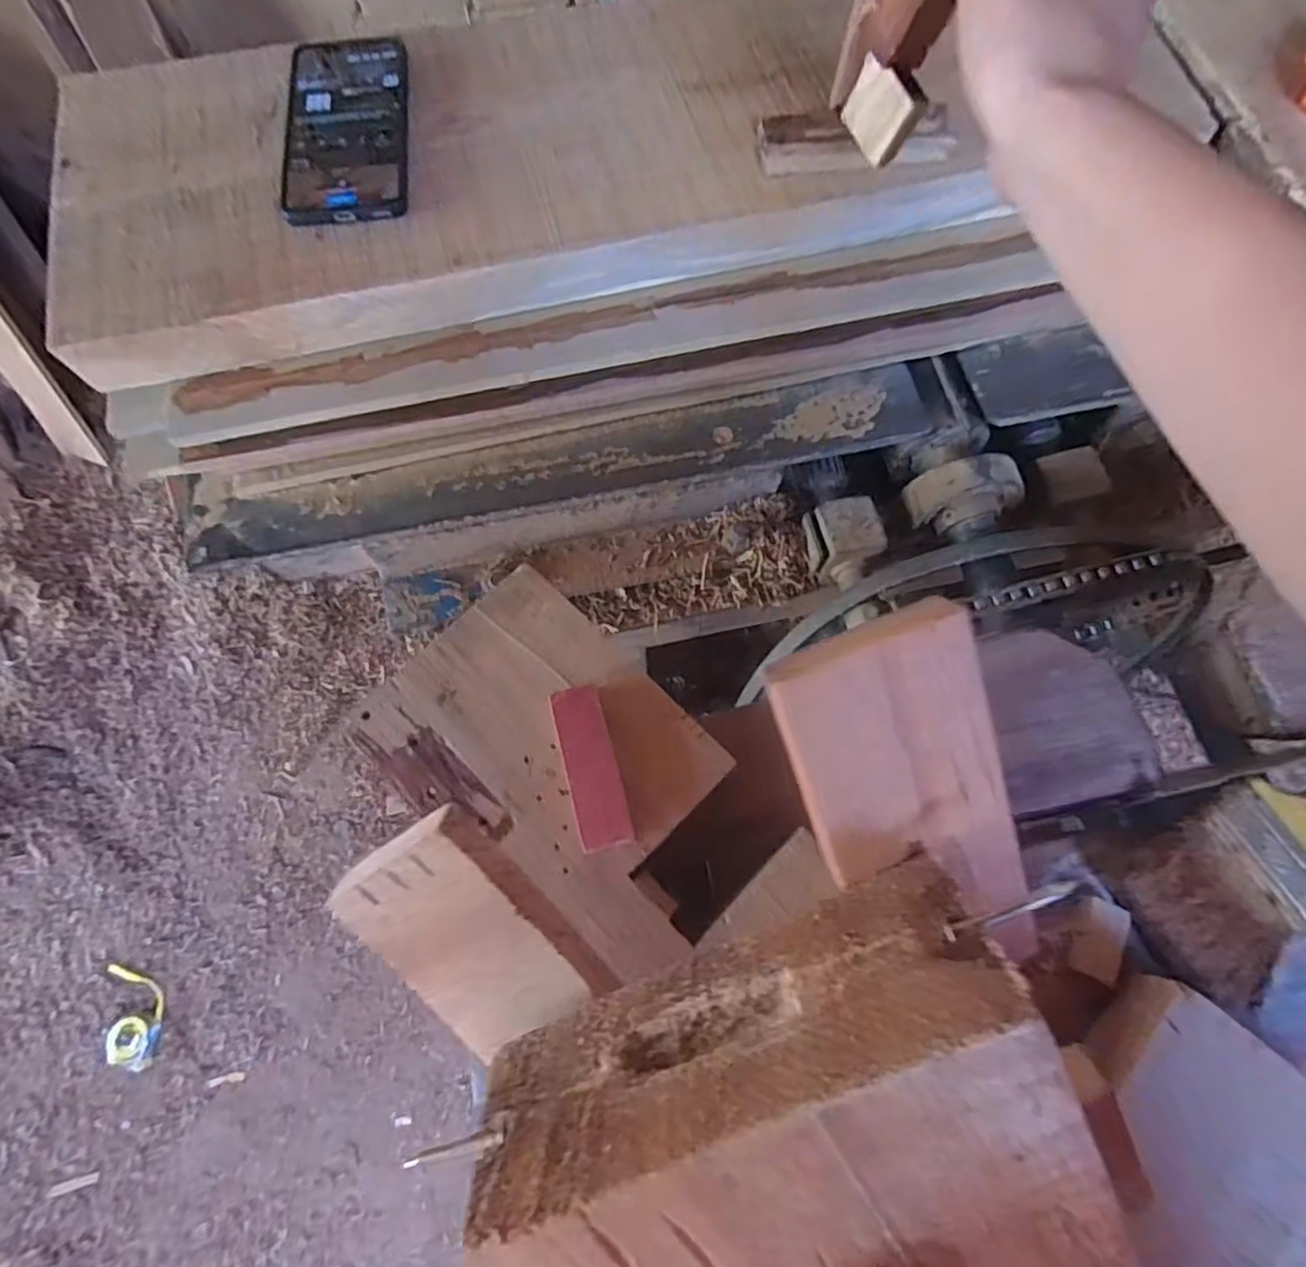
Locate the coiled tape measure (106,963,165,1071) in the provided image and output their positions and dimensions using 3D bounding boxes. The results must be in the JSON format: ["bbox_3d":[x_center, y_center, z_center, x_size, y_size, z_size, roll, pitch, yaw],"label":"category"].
[{"bbox_3d":[-0.808,0.594,1.061,0.076,0.029,0.155,-12,72,-4],"label":"coiled tape measure"}]

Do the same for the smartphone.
[{"bbox_3d":[-0.208,-0.347,0.462,0.079,0.012,0.177,-8,72,-2],"label":"smartphone"}]

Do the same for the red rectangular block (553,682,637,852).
[{"bbox_3d":[-0.027,0.058,0.300,0.022,0.007,0.071,-14,72,-4],"label":"red rectangular block"}]

